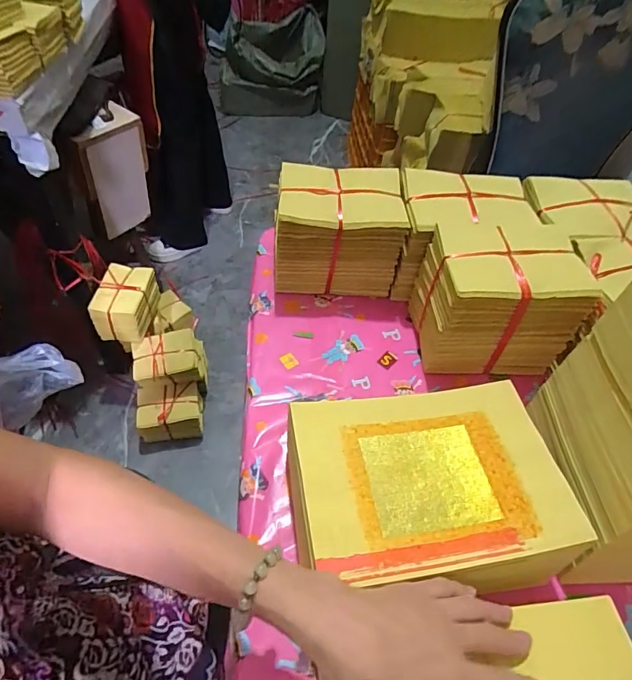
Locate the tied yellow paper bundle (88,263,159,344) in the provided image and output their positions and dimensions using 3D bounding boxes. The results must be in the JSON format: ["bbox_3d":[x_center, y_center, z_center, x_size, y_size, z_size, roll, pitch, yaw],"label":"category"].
[{"bbox_3d":[-0.501,-0.095,1.174,0.117,0.122,0.166,7,51,-1],"label":"tied yellow paper bundle"}]

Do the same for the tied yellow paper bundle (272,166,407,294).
[{"bbox_3d":[0.027,-0.145,0.610,0.164,0.148,0.111,0,51,-6],"label":"tied yellow paper bundle"}]

